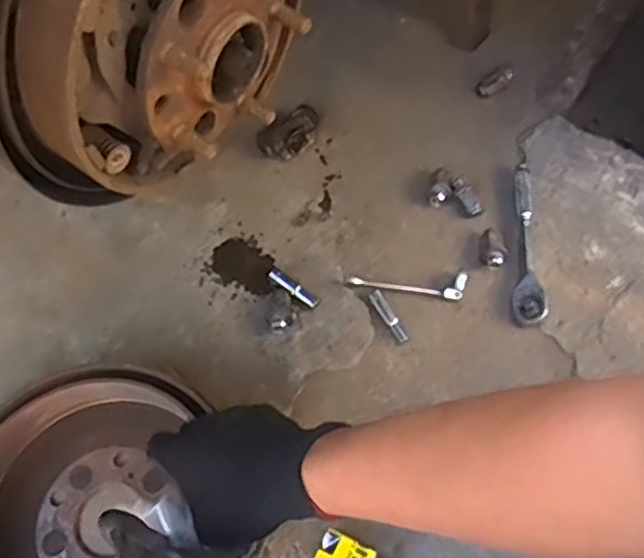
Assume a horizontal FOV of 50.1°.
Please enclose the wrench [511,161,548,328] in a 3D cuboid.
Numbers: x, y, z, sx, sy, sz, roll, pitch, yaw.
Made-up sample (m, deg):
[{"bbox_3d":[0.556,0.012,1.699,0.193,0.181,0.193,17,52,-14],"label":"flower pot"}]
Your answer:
[{"bbox_3d":[0.227,-0.048,0.768,0.036,0.017,0.210,3,62,4],"label":"wrench"}]

